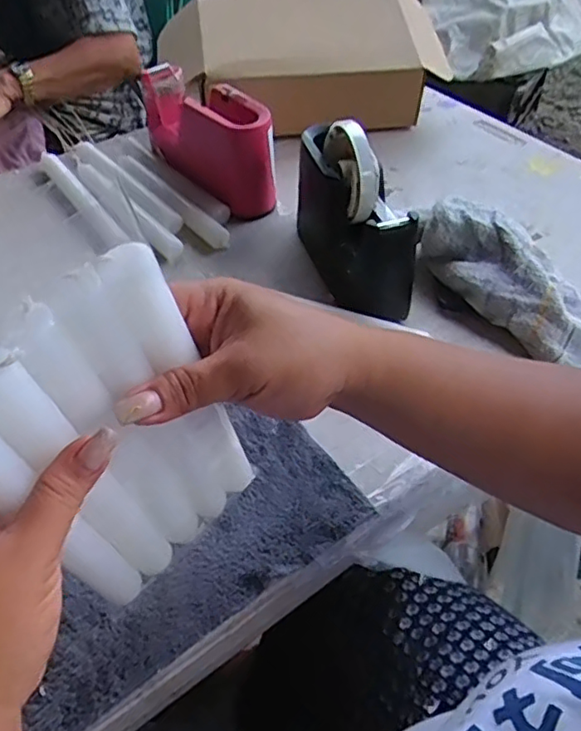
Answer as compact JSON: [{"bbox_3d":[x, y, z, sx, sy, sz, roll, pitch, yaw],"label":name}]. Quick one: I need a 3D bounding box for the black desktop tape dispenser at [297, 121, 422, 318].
[{"bbox_3d":[0.054,-0.138,0.539,0.057,0.119,0.168,-15,50,-13],"label":"black desktop tape dispenser"}]

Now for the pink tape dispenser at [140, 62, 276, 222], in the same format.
[{"bbox_3d":[-0.087,-0.247,0.651,0.058,0.089,0.183,-32,56,-25],"label":"pink tape dispenser"}]

